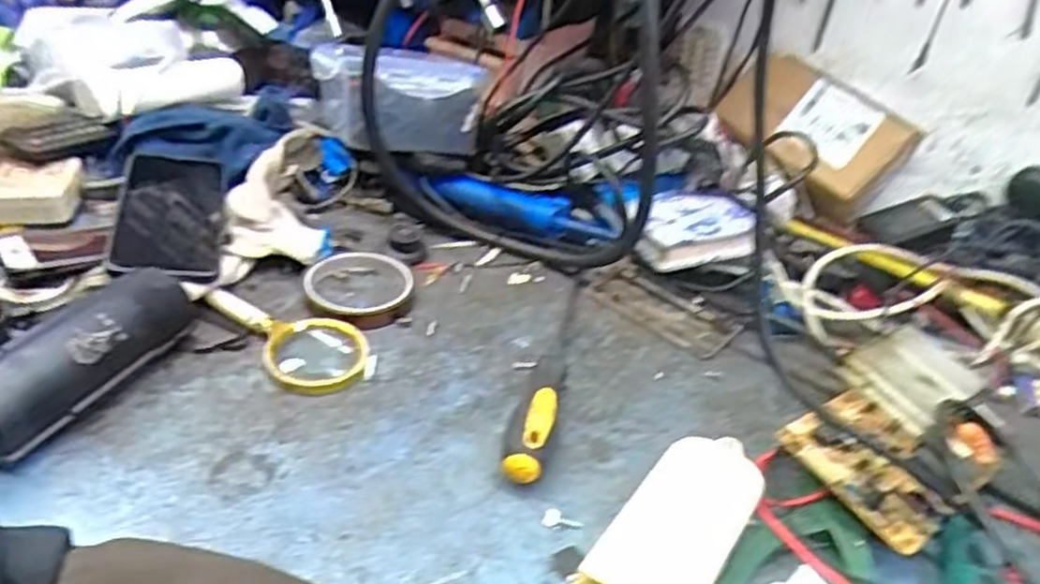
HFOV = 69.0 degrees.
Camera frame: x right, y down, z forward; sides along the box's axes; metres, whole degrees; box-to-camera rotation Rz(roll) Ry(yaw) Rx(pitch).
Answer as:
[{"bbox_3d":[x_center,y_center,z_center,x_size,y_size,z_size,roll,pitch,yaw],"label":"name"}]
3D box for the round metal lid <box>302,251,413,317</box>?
[{"bbox_3d":[-0.131,-0.006,0.619,0.081,0.013,0.092,6,34,-2],"label":"round metal lid"}]

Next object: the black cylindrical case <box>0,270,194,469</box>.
[{"bbox_3d":[-0.277,0.042,0.483,0.061,0.054,0.157,14,35,9],"label":"black cylindrical case"}]

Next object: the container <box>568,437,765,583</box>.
[{"bbox_3d":[0.078,0.147,0.417,0.061,0.036,0.183,26,38,25],"label":"container"}]

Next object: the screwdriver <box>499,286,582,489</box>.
[{"bbox_3d":[0.024,0.047,0.553,0.028,0.036,0.236,12,35,7],"label":"screwdriver"}]

